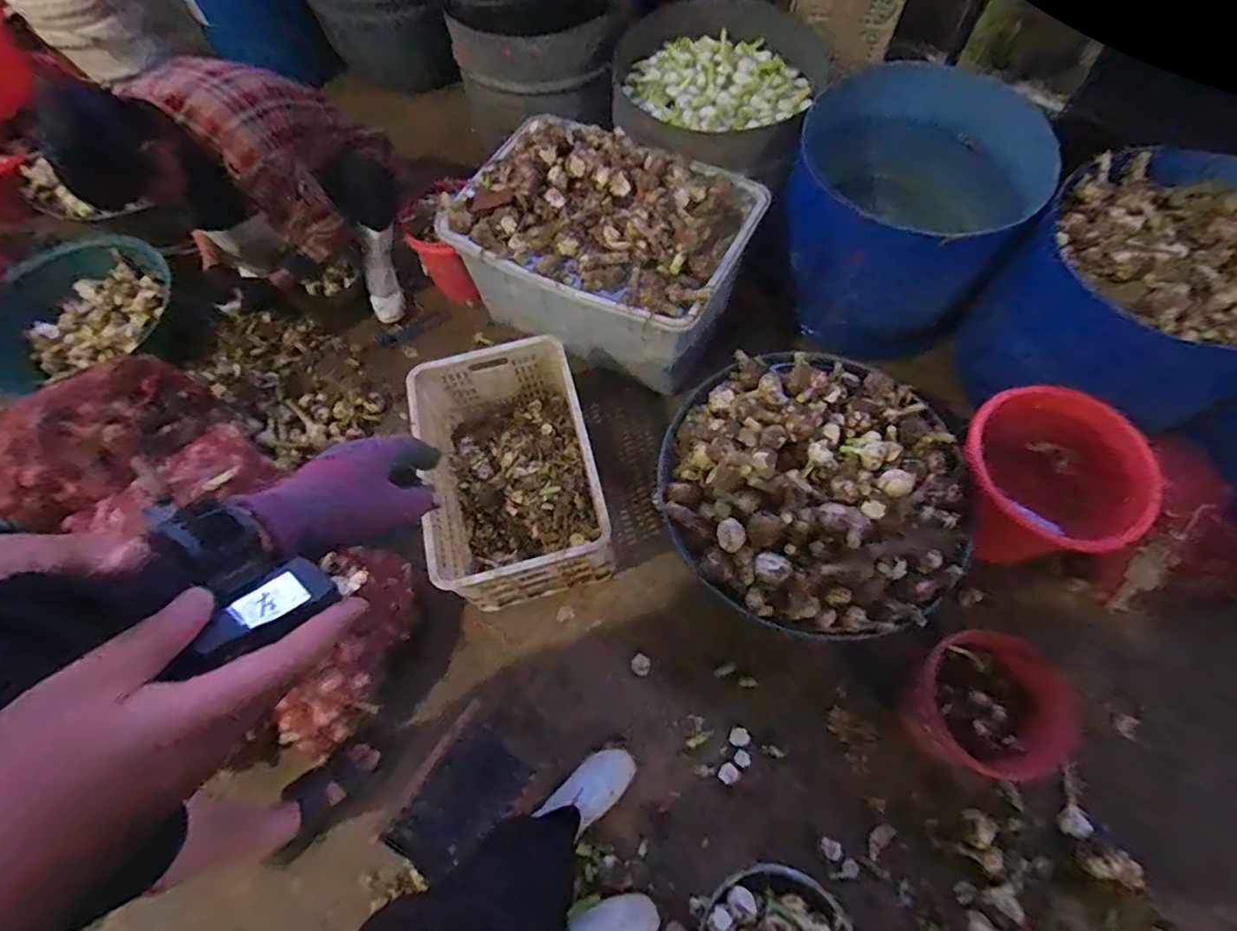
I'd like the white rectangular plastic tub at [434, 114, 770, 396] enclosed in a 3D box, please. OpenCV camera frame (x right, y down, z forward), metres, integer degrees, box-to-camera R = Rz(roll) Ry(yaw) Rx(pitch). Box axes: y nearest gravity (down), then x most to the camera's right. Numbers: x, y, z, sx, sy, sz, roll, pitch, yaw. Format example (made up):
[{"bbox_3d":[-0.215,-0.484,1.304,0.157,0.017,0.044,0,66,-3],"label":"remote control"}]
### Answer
[{"bbox_3d":[-0.047,-0.582,1.469,0.741,0.301,0.481,26,69,13],"label":"white rectangular plastic tub"}]

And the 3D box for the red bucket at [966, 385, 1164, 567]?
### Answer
[{"bbox_3d":[0.917,0.038,1.240,0.289,0.273,0.358,-41,71,-15],"label":"red bucket"}]

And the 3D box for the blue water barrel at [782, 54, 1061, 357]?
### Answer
[{"bbox_3d":[0.754,-0.688,1.555,0.585,0.440,0.588,21,68,11],"label":"blue water barrel"}]

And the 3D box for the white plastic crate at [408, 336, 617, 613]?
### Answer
[{"bbox_3d":[-0.261,0.023,1.334,0.393,0.296,0.560,-15,66,-5],"label":"white plastic crate"}]

